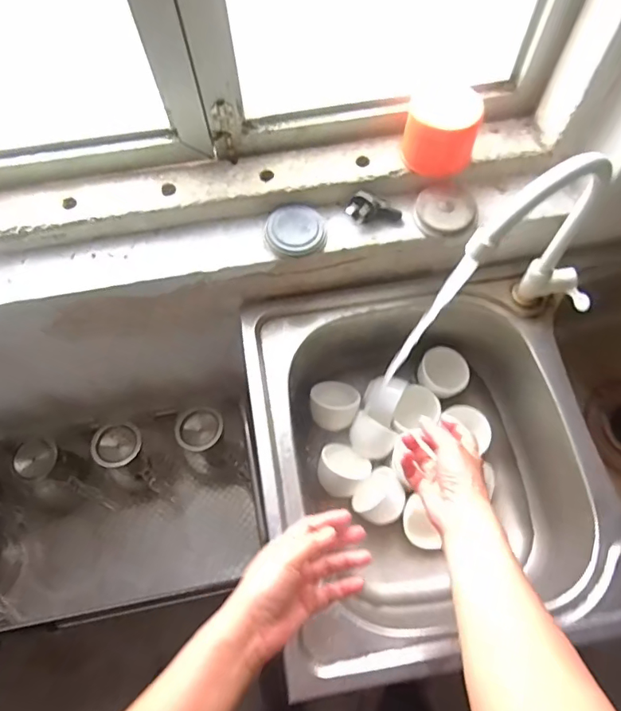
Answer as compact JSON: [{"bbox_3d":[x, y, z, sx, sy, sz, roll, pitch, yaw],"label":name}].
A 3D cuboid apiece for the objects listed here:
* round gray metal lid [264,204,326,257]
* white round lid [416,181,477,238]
[{"bbox_3d":[-0.019,-0.167,0.651,0.078,0.022,0.068,-10,66,-3],"label":"round gray metal lid"},{"bbox_3d":[0.180,-0.190,0.650,0.080,0.015,0.071,5,75,3],"label":"white round lid"}]

